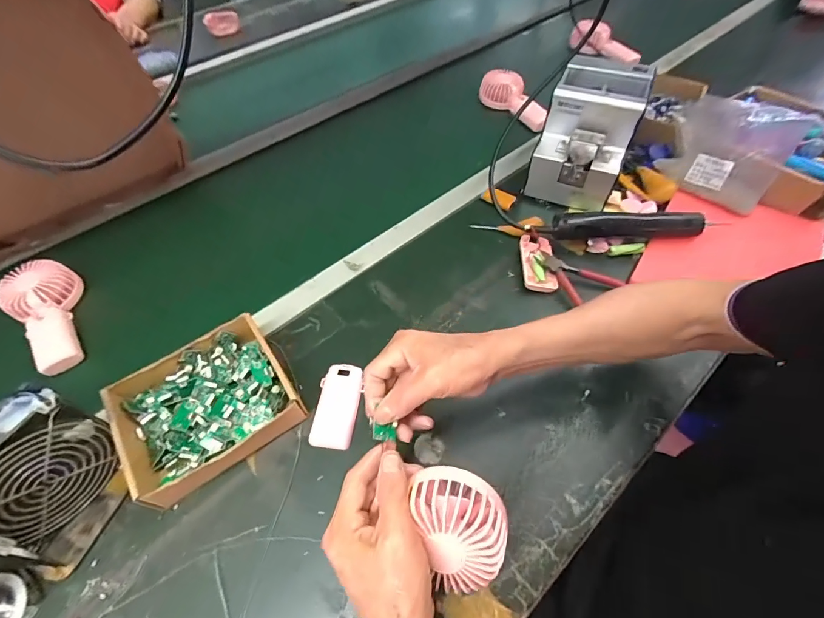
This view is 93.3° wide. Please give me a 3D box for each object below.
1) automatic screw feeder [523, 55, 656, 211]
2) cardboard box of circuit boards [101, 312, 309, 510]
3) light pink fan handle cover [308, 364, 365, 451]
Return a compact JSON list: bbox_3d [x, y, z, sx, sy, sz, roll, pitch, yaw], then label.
[{"bbox_3d":[0.272,-0.269,0.614,0.124,0.155,0.161,20,58,14],"label":"automatic screw feeder"},{"bbox_3d":[-0.221,0.107,0.424,0.166,0.051,0.149,-31,60,-18],"label":"cardboard box of circuit boards"},{"bbox_3d":[-0.085,0.109,0.445,0.049,0.015,0.093,3,56,4],"label":"light pink fan handle cover"}]

